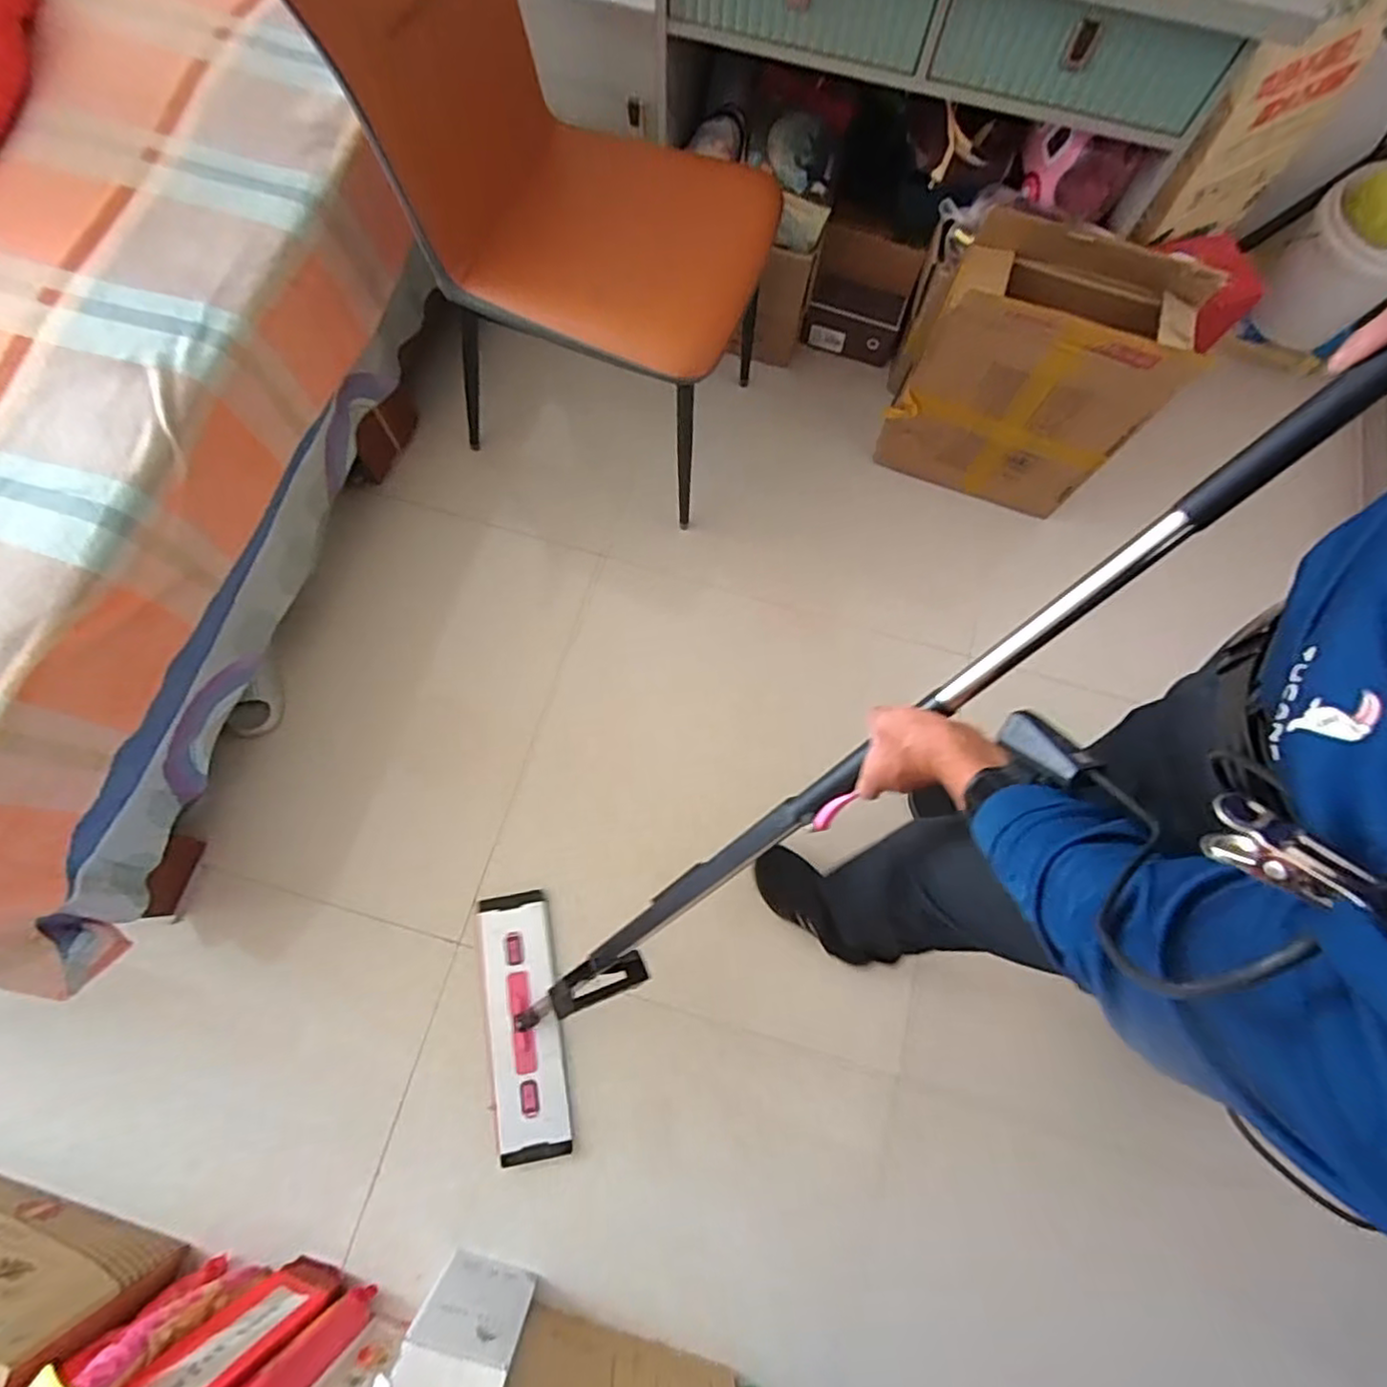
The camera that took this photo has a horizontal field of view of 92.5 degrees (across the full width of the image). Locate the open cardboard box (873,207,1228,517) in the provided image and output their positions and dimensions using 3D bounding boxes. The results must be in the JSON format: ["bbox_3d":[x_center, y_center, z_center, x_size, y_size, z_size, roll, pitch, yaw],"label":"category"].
[{"bbox_3d":[0.625,-0.613,1.275,0.426,0.444,0.232,17,74,3],"label":"open cardboard box"}]

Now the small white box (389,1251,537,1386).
[{"bbox_3d":[-0.319,0.909,0.935,0.138,0.212,0.104,17,74,3],"label":"small white box"}]

